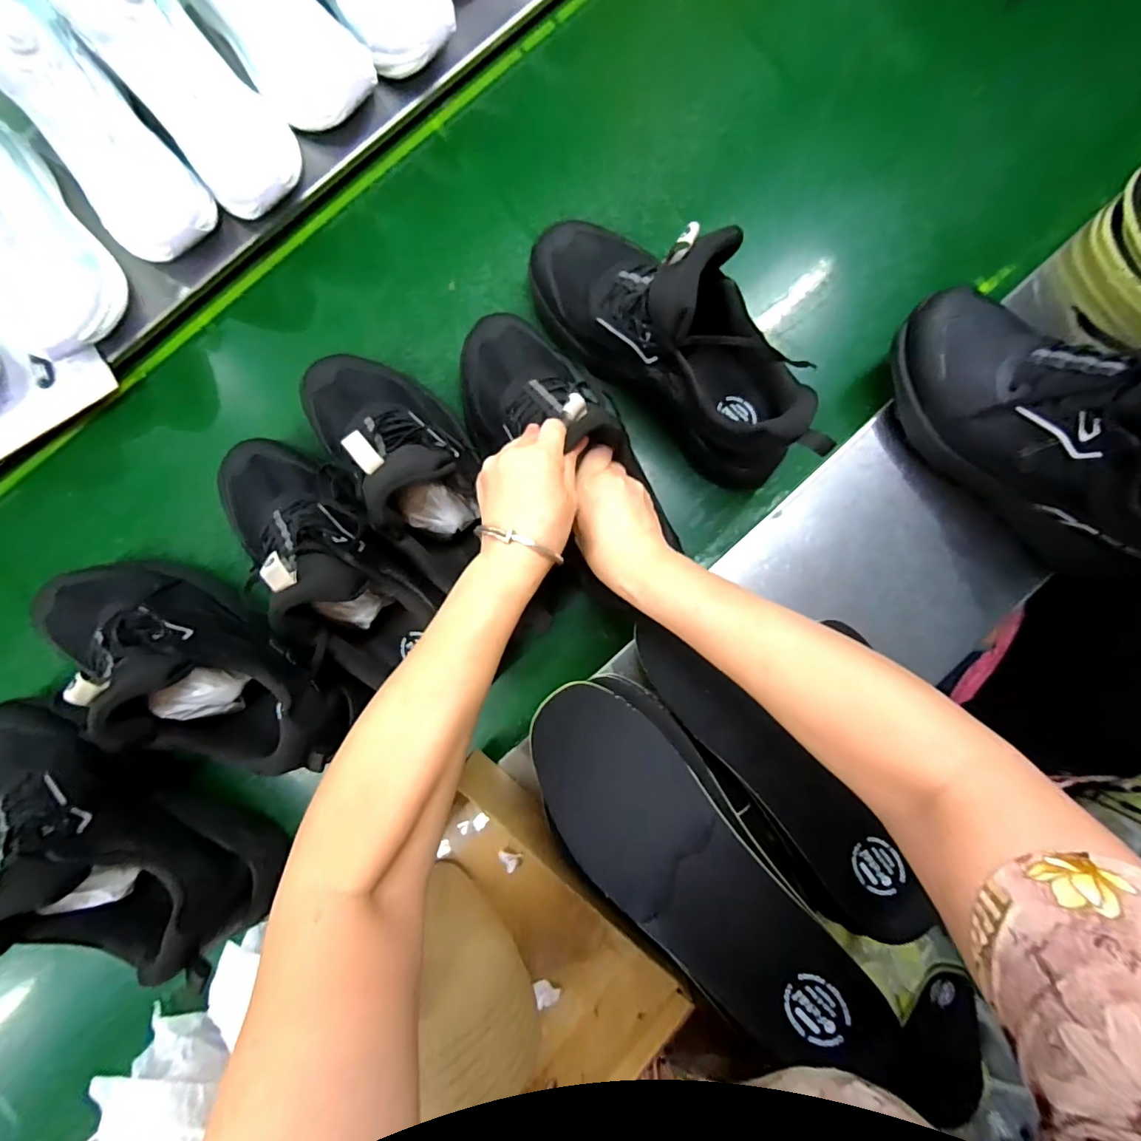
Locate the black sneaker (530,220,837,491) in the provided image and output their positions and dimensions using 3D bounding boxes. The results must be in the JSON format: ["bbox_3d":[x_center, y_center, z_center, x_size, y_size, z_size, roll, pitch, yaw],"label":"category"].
[{"bbox_3d":[0.096,-0.219,0.469,0.324,0.173,0.102,42,88,1],"label":"black sneaker"}]

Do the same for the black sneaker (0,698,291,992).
[{"bbox_3d":[-0.421,0.226,0.424,0.303,0.135,0.097,41,88,1],"label":"black sneaker"}]

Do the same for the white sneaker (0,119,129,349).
[{"bbox_3d":[-0.513,-0.302,0.442,0.112,0.130,0.224,-34,89,-2],"label":"white sneaker"}]

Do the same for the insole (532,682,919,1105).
[{"bbox_3d":[0.088,0.215,0.352,0.097,0.033,0.311,-45,75,-2],"label":"insole"}]

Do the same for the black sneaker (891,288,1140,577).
[{"bbox_3d":[0.423,-0.128,0.437,0.107,0.143,0.302,-42,89,-2],"label":"black sneaker"}]

